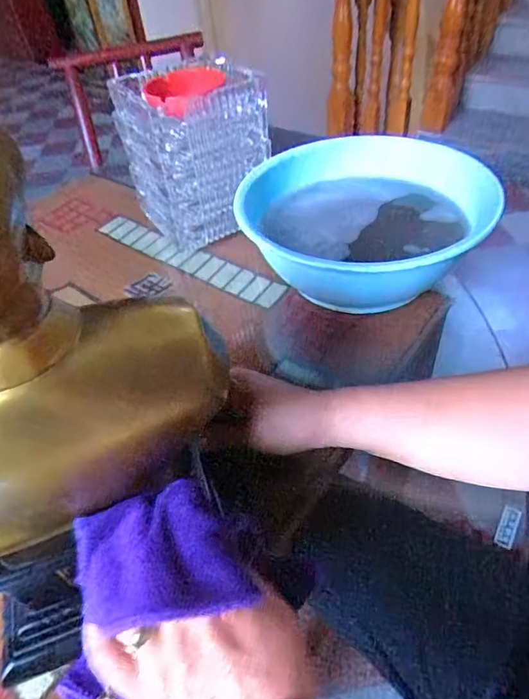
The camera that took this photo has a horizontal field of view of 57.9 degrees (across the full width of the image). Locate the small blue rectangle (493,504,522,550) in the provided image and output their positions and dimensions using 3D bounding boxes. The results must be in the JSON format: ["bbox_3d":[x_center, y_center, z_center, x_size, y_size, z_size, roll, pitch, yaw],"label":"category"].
[{"bbox_3d":[0.183,0.133,0.359,0.012,0.007,0.032,20,65,24],"label":"small blue rectangle"}]

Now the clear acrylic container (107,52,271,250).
[{"bbox_3d":[-0.087,-0.247,0.632,0.149,0.197,0.131,-27,49,-18],"label":"clear acrylic container"}]

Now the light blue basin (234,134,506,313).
[{"bbox_3d":[0.111,-0.146,0.543,0.247,0.086,0.273,21,52,25],"label":"light blue basin"}]

